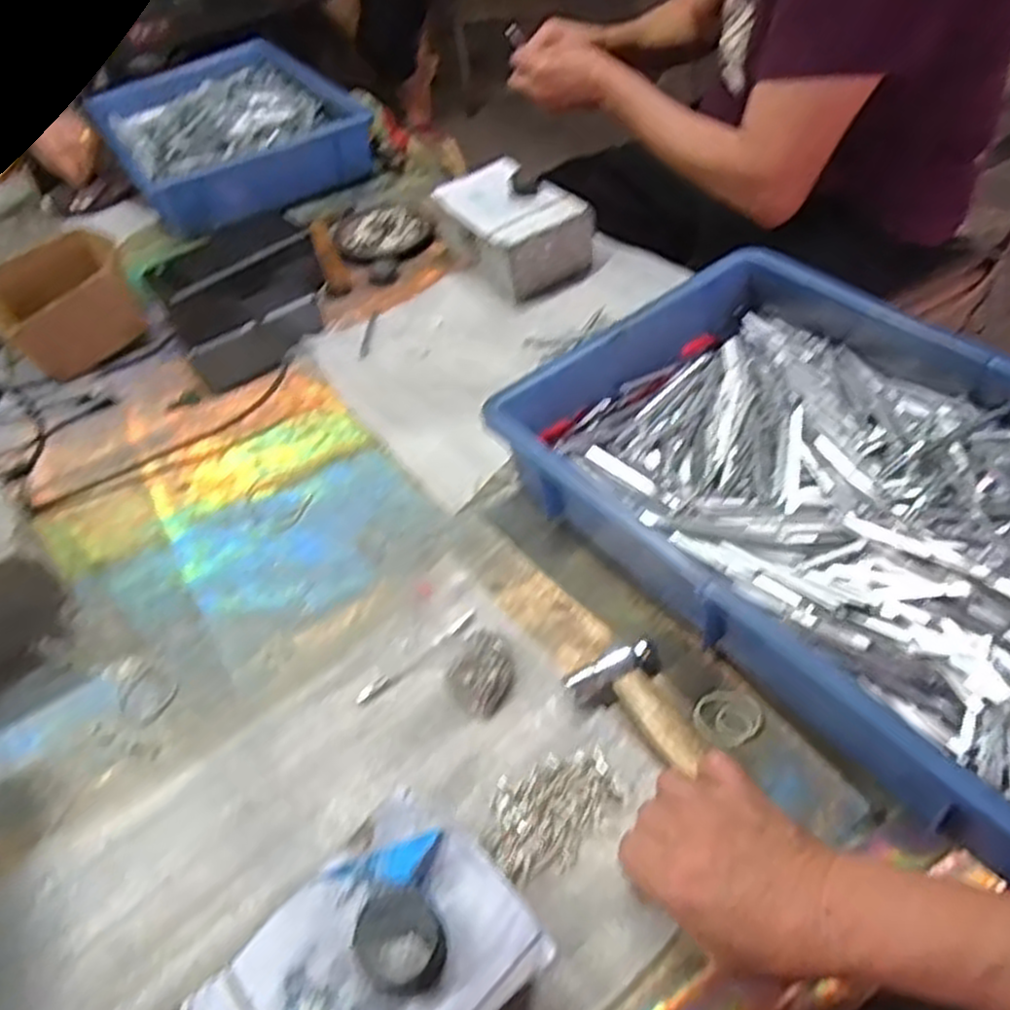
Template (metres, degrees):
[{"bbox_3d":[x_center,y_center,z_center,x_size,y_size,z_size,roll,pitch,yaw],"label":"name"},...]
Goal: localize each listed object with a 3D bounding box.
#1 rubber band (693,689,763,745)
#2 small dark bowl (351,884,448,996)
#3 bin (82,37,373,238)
[{"bbox_3d":[0.131,0.125,0.461,0.038,0.005,0.032,-9,46,1],"label":"rubber band"},{"bbox_3d":[-0.047,0.190,0.343,0.035,0.017,0.043,-37,52,-23],"label":"small dark bowl"},{"bbox_3d":[-0.368,-0.487,1.017,0.268,0.068,0.385,-30,50,-18],"label":"bin"}]

